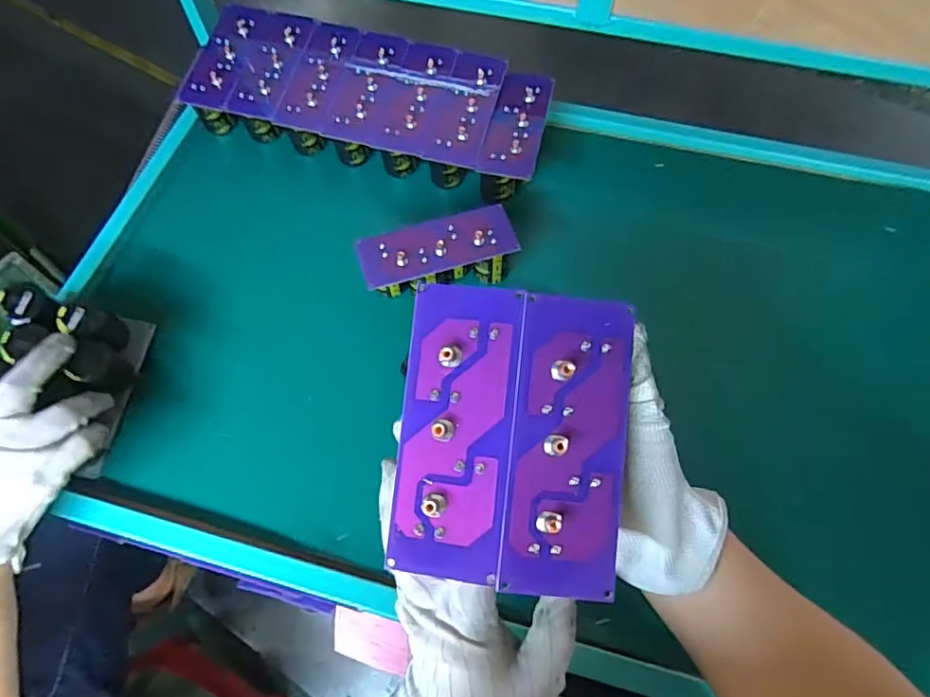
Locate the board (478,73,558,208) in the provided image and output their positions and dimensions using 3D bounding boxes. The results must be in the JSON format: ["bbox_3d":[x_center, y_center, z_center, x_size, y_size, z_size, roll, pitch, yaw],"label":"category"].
[{"bbox_3d":[0.053,-0.218,0.579,0.054,0.049,0.137,14,69,5],"label":"board"}]

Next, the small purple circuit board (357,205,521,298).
[{"bbox_3d":[-0.023,-0.081,0.514,0.135,0.048,0.057,-17,64,-7],"label":"small purple circuit board"}]

